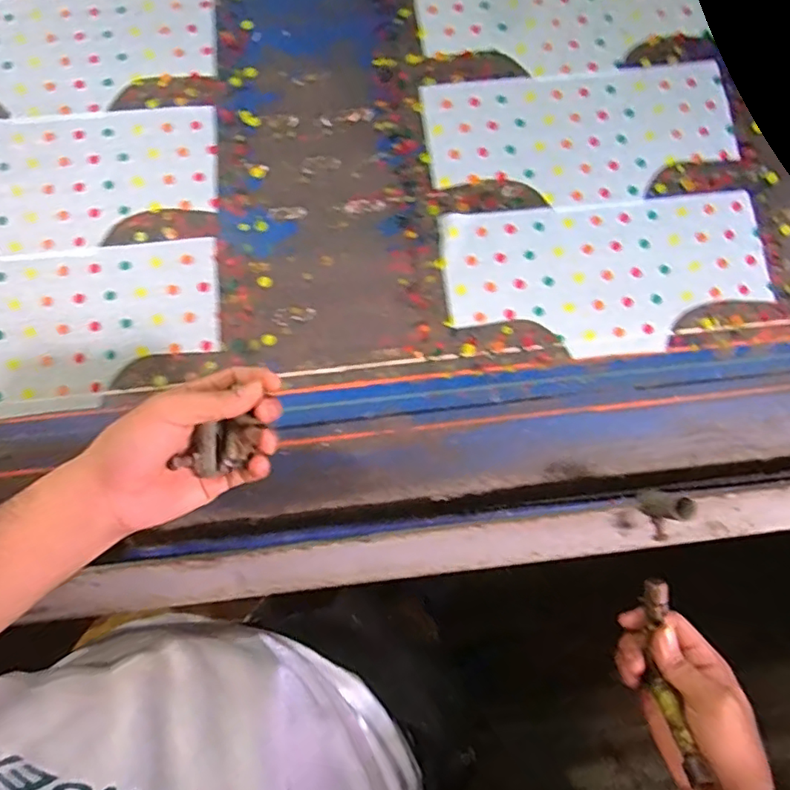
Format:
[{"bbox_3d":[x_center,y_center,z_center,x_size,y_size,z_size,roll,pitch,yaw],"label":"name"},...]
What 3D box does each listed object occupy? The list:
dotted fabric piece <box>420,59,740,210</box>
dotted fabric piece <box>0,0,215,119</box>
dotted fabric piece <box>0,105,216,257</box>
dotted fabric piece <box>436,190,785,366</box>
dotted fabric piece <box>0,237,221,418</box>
[{"bbox_3d":[0.186,-0.260,0.565,0.304,0.008,0.144,-7,80,-3],"label":"dotted fabric piece"},{"bbox_3d":[-0.343,-0.352,0.572,0.307,0.010,0.148,-5,80,-2],"label":"dotted fabric piece"},{"bbox_3d":[-0.330,-0.207,0.544,0.305,0.007,0.140,-7,80,-3],"label":"dotted fabric piece"},{"bbox_3d":[0.202,-0.113,0.536,0.303,0.004,0.150,-5,80,-2],"label":"dotted fabric piece"},{"bbox_3d":[-0.319,-0.061,0.515,0.307,0.007,0.149,-7,80,-3],"label":"dotted fabric piece"}]

